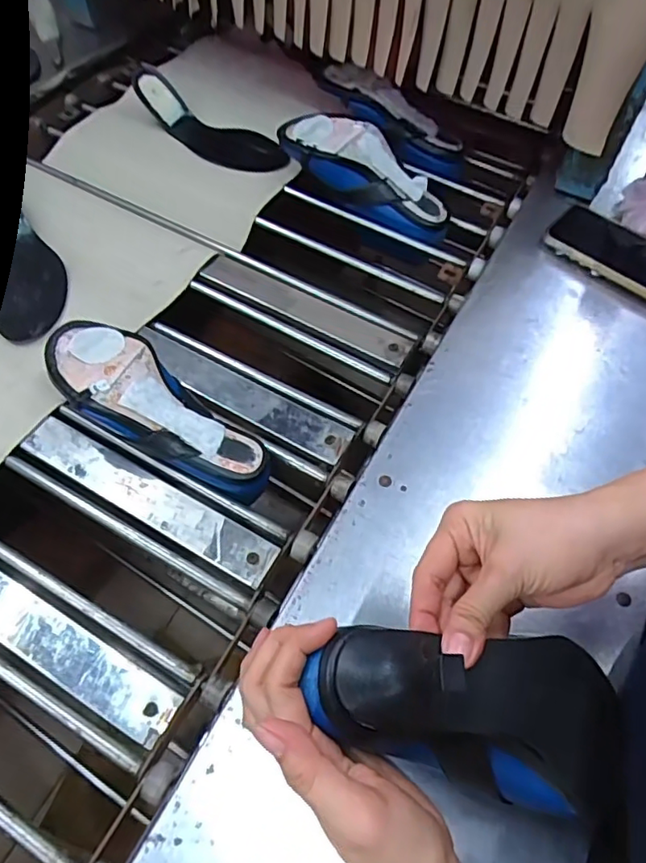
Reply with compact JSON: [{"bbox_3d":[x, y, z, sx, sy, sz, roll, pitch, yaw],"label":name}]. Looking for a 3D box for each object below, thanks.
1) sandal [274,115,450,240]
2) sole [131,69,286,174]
[{"bbox_3d":[0.056,-0.317,0.694,0.231,0.060,0.073,34,63,-4],"label":"sandal"},{"bbox_3d":[-0.151,-0.398,0.748,0.219,0.038,0.073,29,62,-3],"label":"sole"}]

